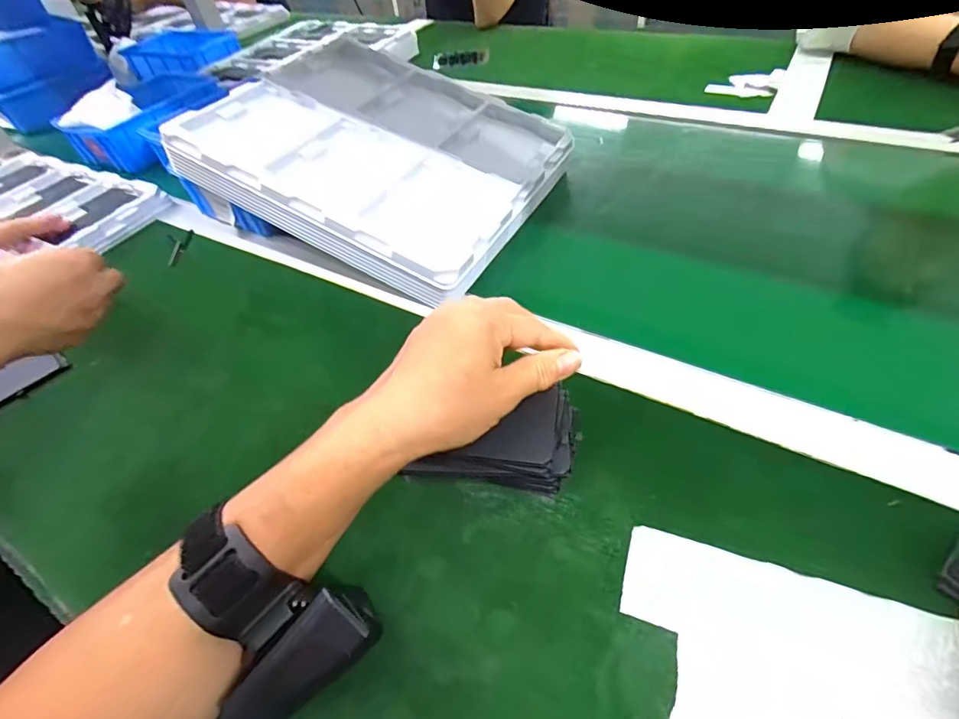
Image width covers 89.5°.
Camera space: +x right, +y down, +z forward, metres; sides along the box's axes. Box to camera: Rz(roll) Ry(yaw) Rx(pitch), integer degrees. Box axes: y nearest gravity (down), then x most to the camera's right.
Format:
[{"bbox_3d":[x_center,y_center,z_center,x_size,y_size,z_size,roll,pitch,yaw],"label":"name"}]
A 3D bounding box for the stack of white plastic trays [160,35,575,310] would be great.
[{"bbox_3d":[-0.098,-0.215,0.494,0.316,0.035,0.278,28,56,10],"label":"stack of white plastic trays"}]

